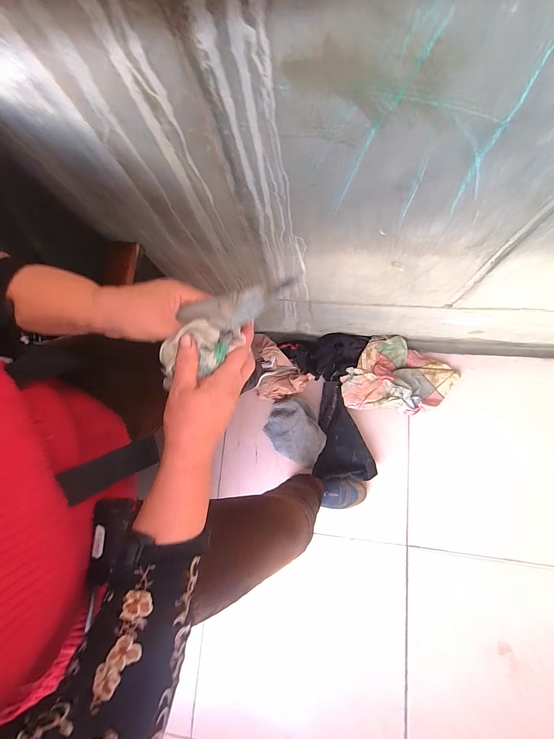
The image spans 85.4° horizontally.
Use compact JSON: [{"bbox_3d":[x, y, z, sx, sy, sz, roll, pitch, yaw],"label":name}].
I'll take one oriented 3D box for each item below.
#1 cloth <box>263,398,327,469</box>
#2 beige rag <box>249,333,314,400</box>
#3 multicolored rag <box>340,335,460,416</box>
[{"bbox_3d":[0.061,0.198,0.976,0.199,0.033,0.179,28,95,18],"label":"cloth"},{"bbox_3d":[-0.023,0.008,1.020,0.242,0.080,0.158,40,79,11],"label":"beige rag"},{"bbox_3d":[0.390,0.017,0.950,0.344,0.064,0.222,6,75,3],"label":"multicolored rag"}]

